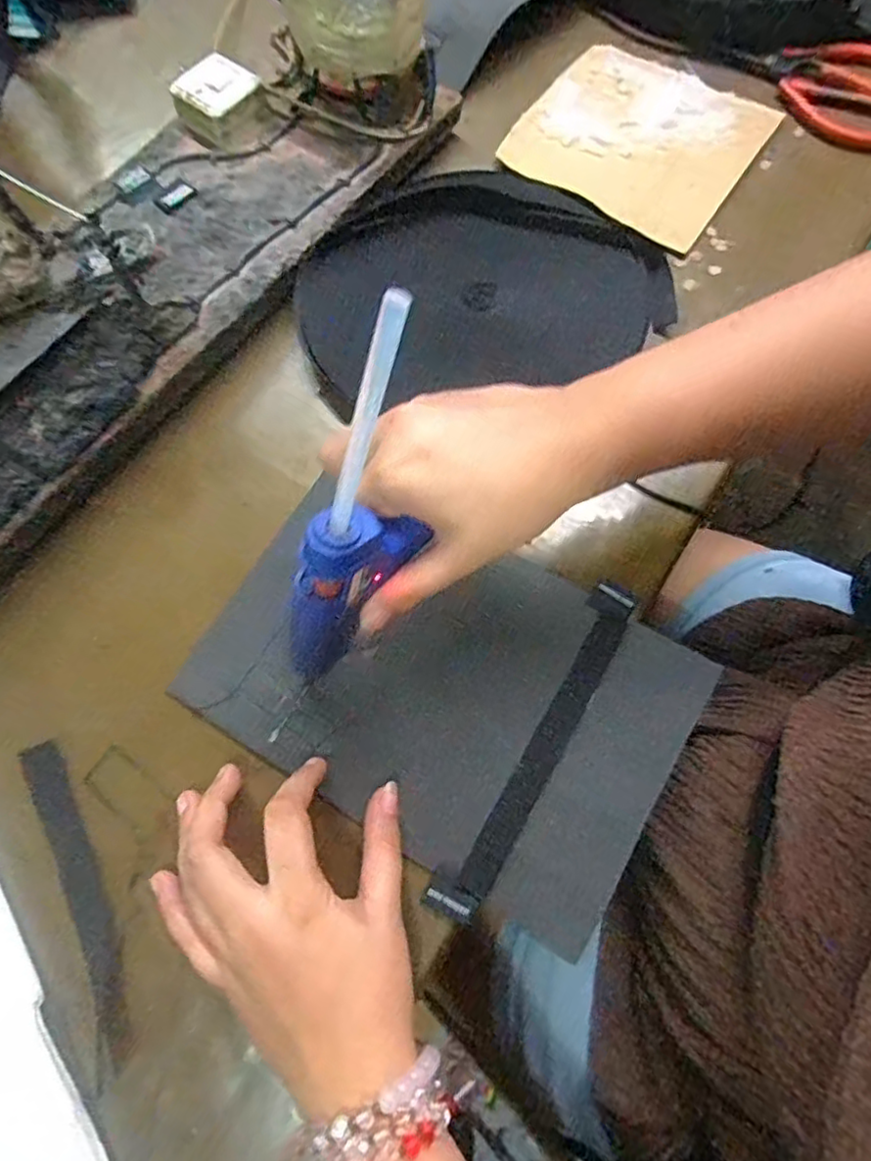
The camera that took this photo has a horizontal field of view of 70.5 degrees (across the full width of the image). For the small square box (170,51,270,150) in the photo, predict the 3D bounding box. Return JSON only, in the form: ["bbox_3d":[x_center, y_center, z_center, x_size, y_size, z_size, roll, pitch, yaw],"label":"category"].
[{"bbox_3d":[-0.144,-0.323,0.416,0.050,0.021,0.050,35,75,11],"label":"small square box"}]

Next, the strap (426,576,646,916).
[{"bbox_3d":[0.055,0.081,0.317,0.025,0.006,0.188,30,74,10],"label":"strap"}]

